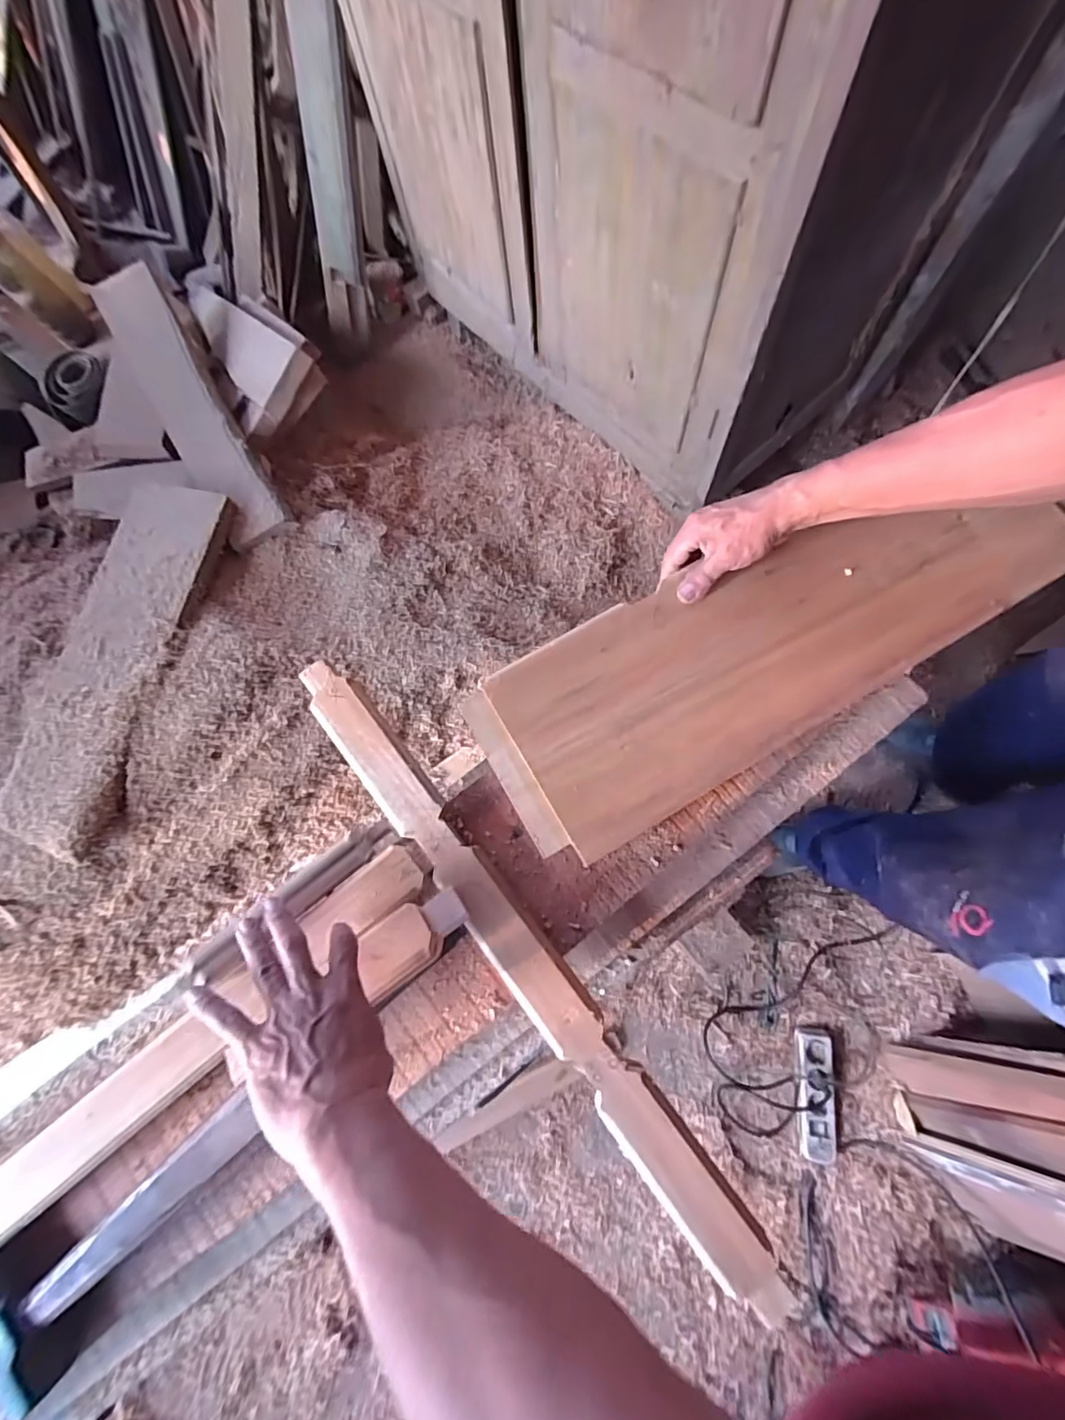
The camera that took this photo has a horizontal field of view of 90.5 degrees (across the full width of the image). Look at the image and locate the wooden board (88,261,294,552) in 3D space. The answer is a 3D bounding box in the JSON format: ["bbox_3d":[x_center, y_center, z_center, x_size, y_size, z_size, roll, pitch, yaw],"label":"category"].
[{"bbox_3d":[-0.733,-0.661,1.109,0.145,0.051,0.740,-31,78,-2],"label":"wooden board"}]

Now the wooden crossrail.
[{"bbox_3d":[-0.016,0.212,0.466,0.049,0.024,0.647,-38,78,-4],"label":"wooden crossrail"}]

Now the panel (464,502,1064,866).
[{"bbox_3d":[0.245,-0.062,0.523,0.597,0.026,0.199,-24,80,-4],"label":"panel"}]

